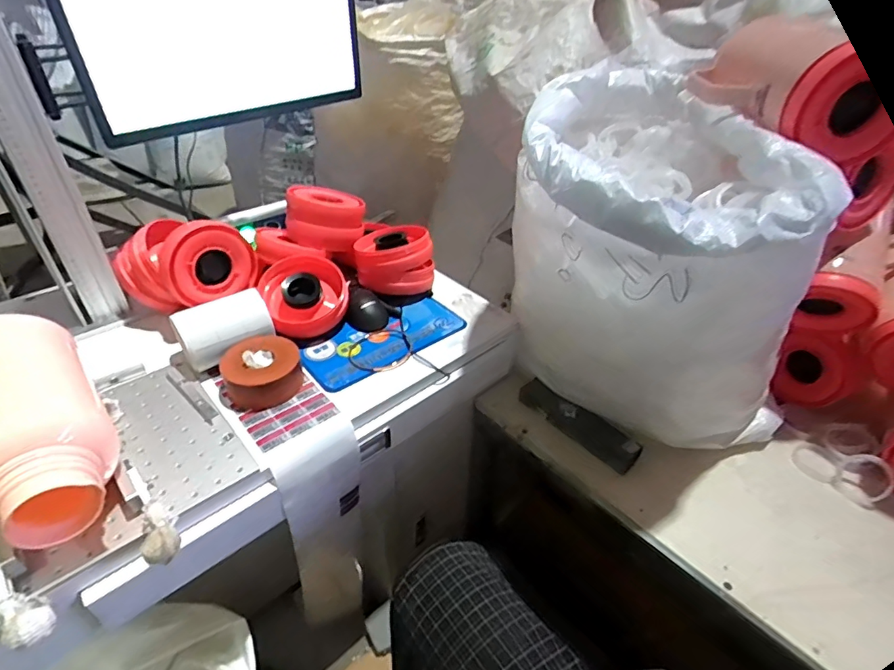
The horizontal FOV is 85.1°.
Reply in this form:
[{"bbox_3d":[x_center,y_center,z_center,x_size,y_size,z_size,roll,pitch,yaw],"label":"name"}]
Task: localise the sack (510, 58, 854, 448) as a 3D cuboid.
[{"bbox_3d":[0.277,-0.101,0.735,0.375,0.432,0.410,-3,38,-6],"label":"sack"}]

